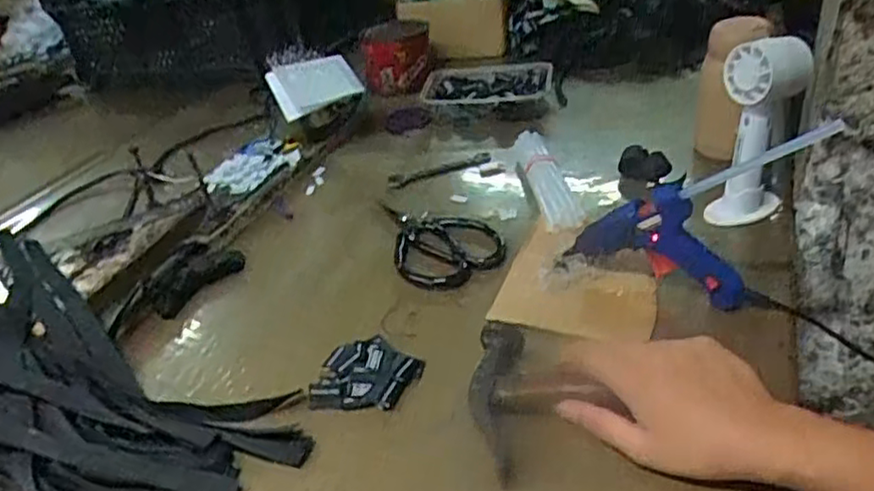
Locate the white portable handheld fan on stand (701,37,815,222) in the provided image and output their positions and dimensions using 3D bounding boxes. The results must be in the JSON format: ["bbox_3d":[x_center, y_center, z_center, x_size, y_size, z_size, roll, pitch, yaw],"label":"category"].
[{"bbox_3d":[0.284,-0.103,0.594,0.069,0.152,0.077,11,39,27],"label":"white portable handheld fan on stand"}]

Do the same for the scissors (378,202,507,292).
[{"bbox_3d":[0.002,-0.008,0.657,0.099,0.015,0.162,-15,34,-10],"label":"scissors"}]

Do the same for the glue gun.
[{"bbox_3d":[0.177,-0.003,0.530,0.146,0.086,0.026,13,39,29],"label":"glue gun"}]

